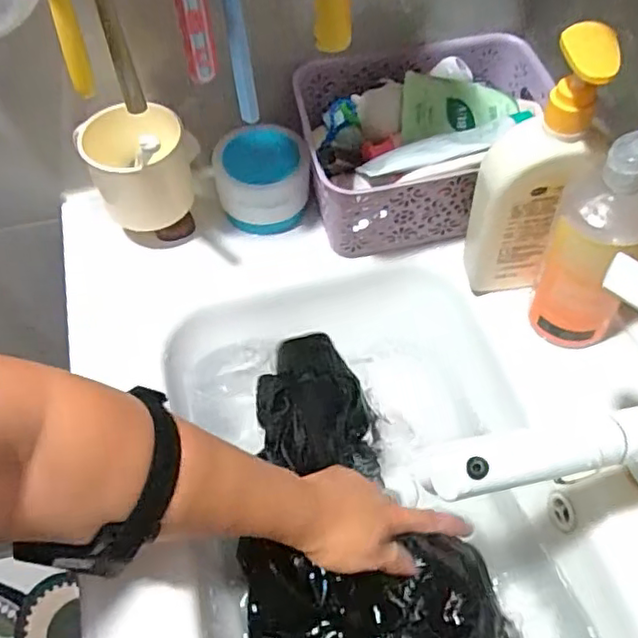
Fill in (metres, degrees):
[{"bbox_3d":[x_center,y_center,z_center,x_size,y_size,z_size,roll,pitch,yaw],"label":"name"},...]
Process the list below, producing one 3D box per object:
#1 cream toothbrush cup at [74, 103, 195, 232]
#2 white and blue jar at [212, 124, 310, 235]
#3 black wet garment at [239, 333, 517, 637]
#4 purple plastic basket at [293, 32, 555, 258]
[{"bbox_3d":[-0.158,-0.129,0.546,0.086,0.082,0.071,-10,55,-7],"label":"cream toothbrush cup"},{"bbox_3d":[-0.055,-0.129,0.599,0.088,0.083,0.074,-8,55,-6],"label":"white and blue jar"},{"bbox_3d":[0.020,0.172,0.484,0.184,0.063,0.352,-18,56,-12],"label":"black wet garment"},{"bbox_3d":[0.104,-0.165,0.597,0.234,0.111,0.172,-7,55,-4],"label":"purple plastic basket"}]

